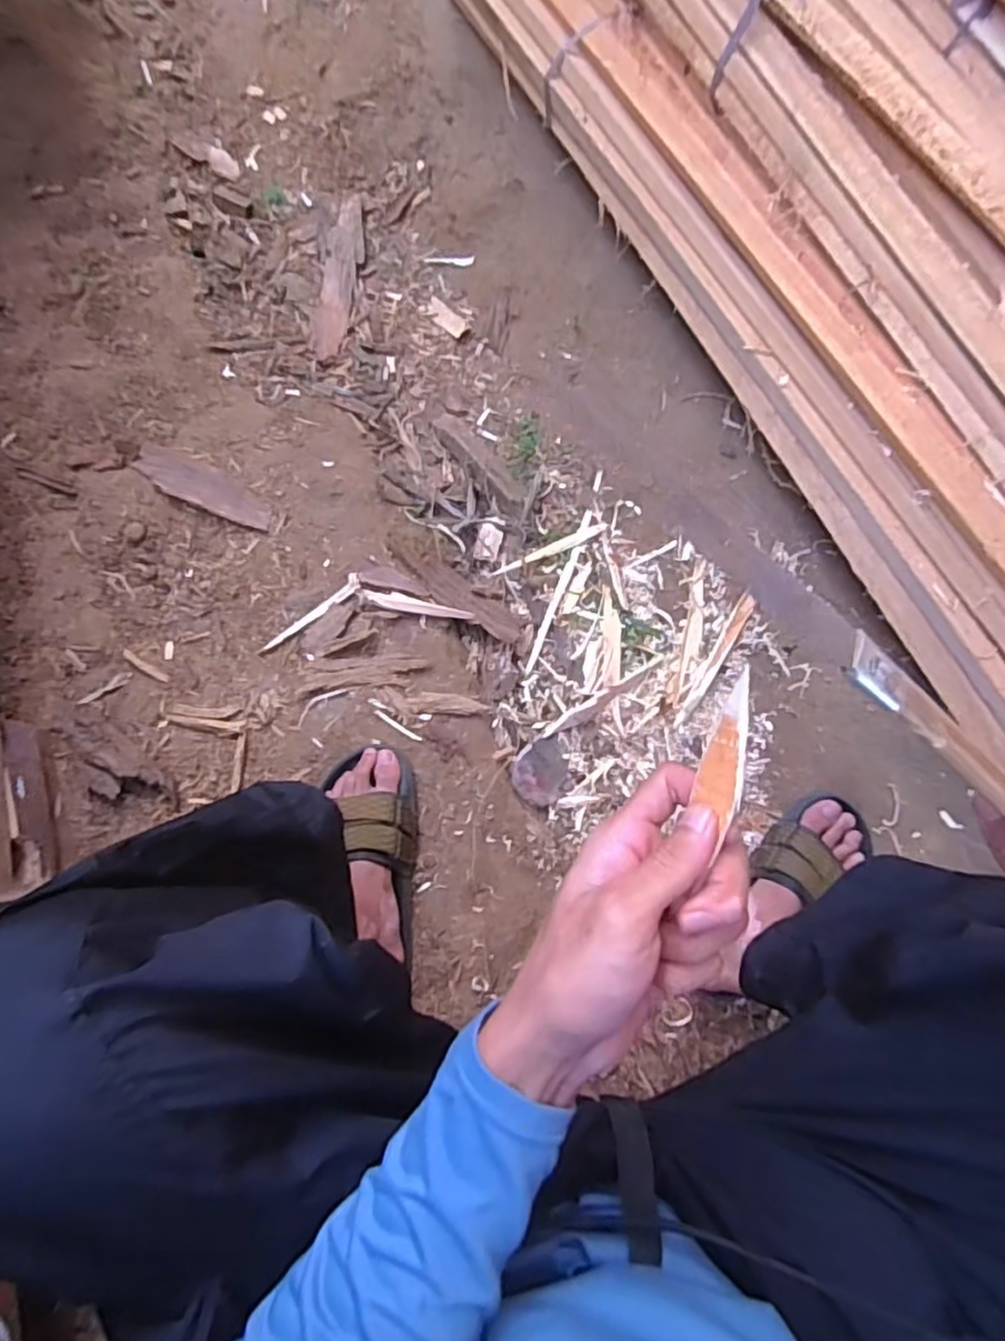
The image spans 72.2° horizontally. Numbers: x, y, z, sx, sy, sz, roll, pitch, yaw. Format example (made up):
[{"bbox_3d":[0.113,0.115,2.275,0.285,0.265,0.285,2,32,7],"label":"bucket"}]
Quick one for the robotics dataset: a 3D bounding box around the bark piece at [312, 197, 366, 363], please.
[{"bbox_3d":[-0.236,-0.571,1.000,0.056,0.010,0.291,1,73,5],"label":"bark piece"}]

